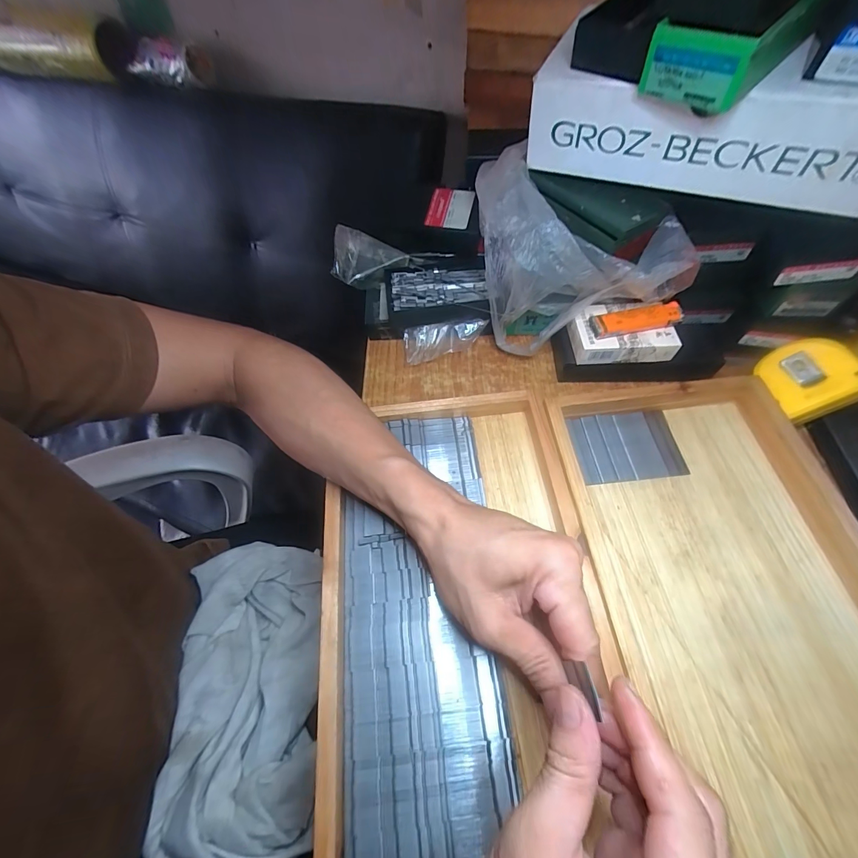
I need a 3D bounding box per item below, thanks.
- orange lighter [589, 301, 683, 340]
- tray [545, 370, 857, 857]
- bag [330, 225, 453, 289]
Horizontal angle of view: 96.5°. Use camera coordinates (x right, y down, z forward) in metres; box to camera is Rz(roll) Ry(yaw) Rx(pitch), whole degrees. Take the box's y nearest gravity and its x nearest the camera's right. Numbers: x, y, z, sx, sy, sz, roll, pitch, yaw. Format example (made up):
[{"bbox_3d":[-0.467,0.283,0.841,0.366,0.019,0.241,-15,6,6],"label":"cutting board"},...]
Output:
[{"bbox_3d":[0.189,-0.099,0.348,0.083,0.015,0.021,-10,60,-3],"label":"orange lighter"},{"bbox_3d":[0.233,0.153,0.255,0.211,0.032,0.422,-6,60,-1],"label":"tray"},{"bbox_3d":[-0.041,-0.181,0.403,0.112,0.034,0.053,3,60,4],"label":"bag"}]

